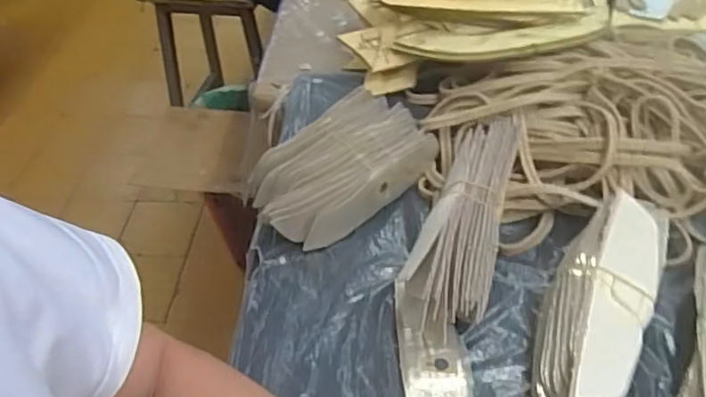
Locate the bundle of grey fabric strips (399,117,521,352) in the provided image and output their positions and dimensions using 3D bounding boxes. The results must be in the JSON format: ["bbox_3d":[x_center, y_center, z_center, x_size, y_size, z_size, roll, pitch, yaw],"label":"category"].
[{"bbox_3d":[0.097,0.020,0.542,0.069,0.068,0.227,10,47,15],"label":"bundle of grey fabric strips"}]

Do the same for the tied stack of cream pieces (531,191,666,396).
[{"bbox_3d":[0.190,0.081,0.473,0.074,0.068,0.199,21,51,24],"label":"tied stack of cream pieces"}]

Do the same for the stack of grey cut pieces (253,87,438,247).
[{"bbox_3d":[-0.013,-0.031,0.609,0.192,0.060,0.117,-35,52,-26],"label":"stack of grey cut pieces"}]

